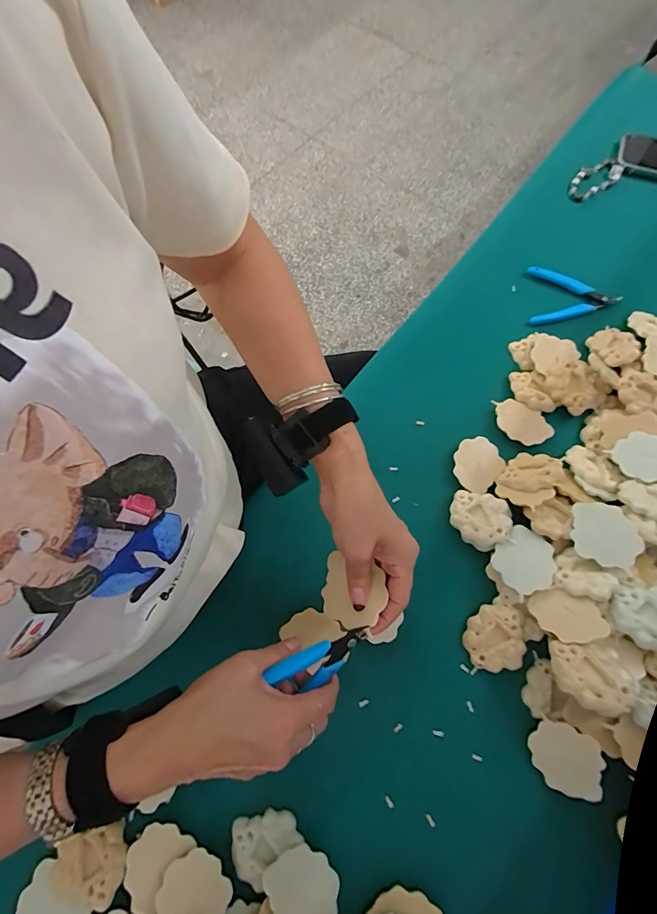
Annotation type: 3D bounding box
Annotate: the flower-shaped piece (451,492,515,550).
[{"bbox_3d":[0.165,0.068,0.447,0.061,0.015,0.059,1,64,13],"label":"flower-shaped piece"}]

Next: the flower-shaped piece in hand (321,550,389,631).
[{"bbox_3d":[0.016,0.111,0.344,0.061,0.007,0.051,16,65,35],"label":"flower-shaped piece in hand"}]

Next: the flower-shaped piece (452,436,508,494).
[{"bbox_3d":[0.171,0.007,0.476,0.054,0.004,0.063,40,75,14],"label":"flower-shaped piece"}]

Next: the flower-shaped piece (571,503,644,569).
[{"bbox_3d":[0.271,0.075,0.404,0.055,0.008,0.064,-5,57,23],"label":"flower-shaped piece"}]

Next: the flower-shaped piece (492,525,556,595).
[{"bbox_3d":[0.203,0.107,0.425,0.062,0.006,0.057,-5,55,7],"label":"flower-shaped piece"}]

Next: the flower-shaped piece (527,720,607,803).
[{"bbox_3d":[0.214,0.273,0.373,0.058,0.004,0.058,10,91,22],"label":"flower-shaped piece"}]

